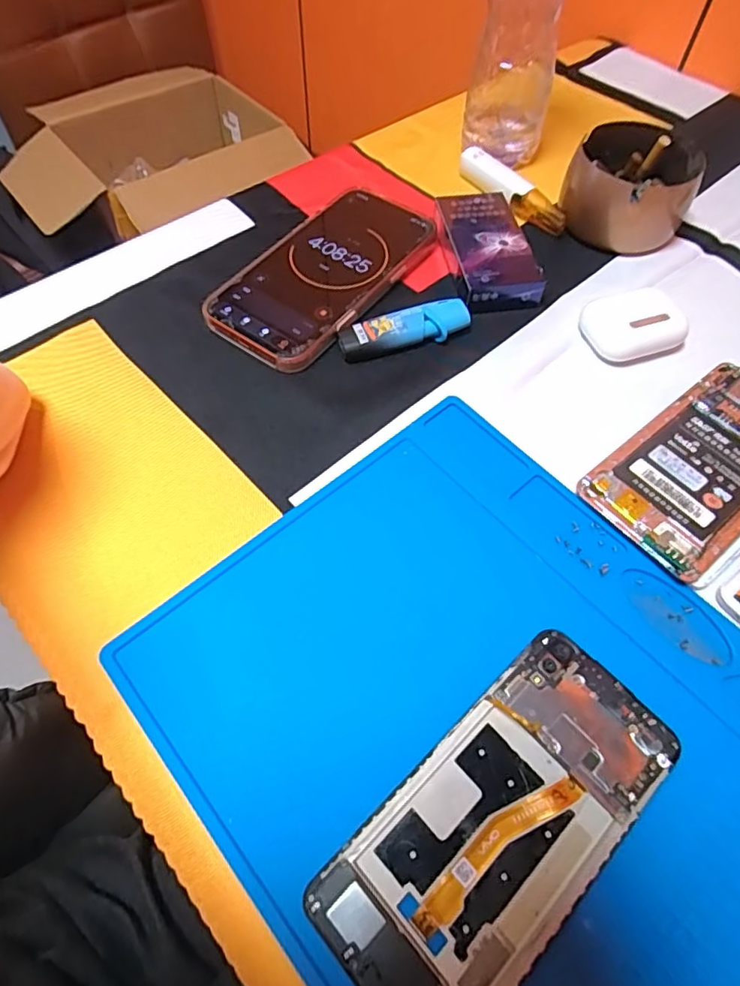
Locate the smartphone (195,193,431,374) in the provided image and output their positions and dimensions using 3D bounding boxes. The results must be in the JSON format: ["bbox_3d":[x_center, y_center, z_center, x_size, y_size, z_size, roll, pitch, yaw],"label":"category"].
[{"bbox_3d":[-0.030,-0.149,0.374,0.083,0.014,0.164,31,64,16],"label":"smartphone"}]

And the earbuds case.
[{"bbox_3d":[0.163,-0.103,0.348,0.053,0.025,0.042,-17,61,-10],"label":"earbuds case"}]

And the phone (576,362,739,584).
[{"bbox_3d":[0.182,-0.016,0.300,0.139,0.014,0.068,-35,66,-19],"label":"phone"}]

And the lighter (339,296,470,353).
[{"bbox_3d":[0.022,-0.103,0.348,0.083,0.016,0.022,-14,61,-9],"label":"lighter"}]

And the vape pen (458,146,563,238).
[{"bbox_3d":[0.110,-0.231,0.422,0.022,0.021,0.102,-31,65,-18],"label":"vape pen"}]

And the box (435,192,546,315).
[{"bbox_3d":[0.079,-0.166,0.381,0.050,0.023,0.096,-7,60,-5],"label":"box"}]

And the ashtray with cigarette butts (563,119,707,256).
[{"bbox_3d":[0.186,-0.217,0.400,0.084,0.049,0.087,0,60,-1],"label":"ashtray with cigarette butts"}]

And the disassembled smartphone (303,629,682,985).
[{"bbox_3d":[0.053,0.128,0.217,0.149,0.009,0.071,-38,67,-20],"label":"disassembled smartphone"}]

